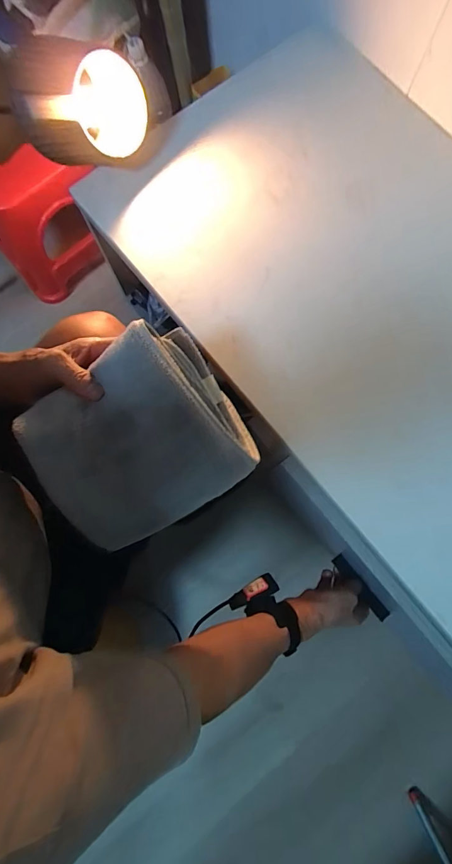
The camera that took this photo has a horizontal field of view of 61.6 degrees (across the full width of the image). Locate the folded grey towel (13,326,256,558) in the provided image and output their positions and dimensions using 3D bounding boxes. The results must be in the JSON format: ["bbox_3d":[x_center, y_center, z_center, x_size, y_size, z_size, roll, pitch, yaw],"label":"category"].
[{"bbox_3d":[-0.082,0.008,0.362,0.189,0.071,0.163,-33,81,-5],"label":"folded grey towel"}]

